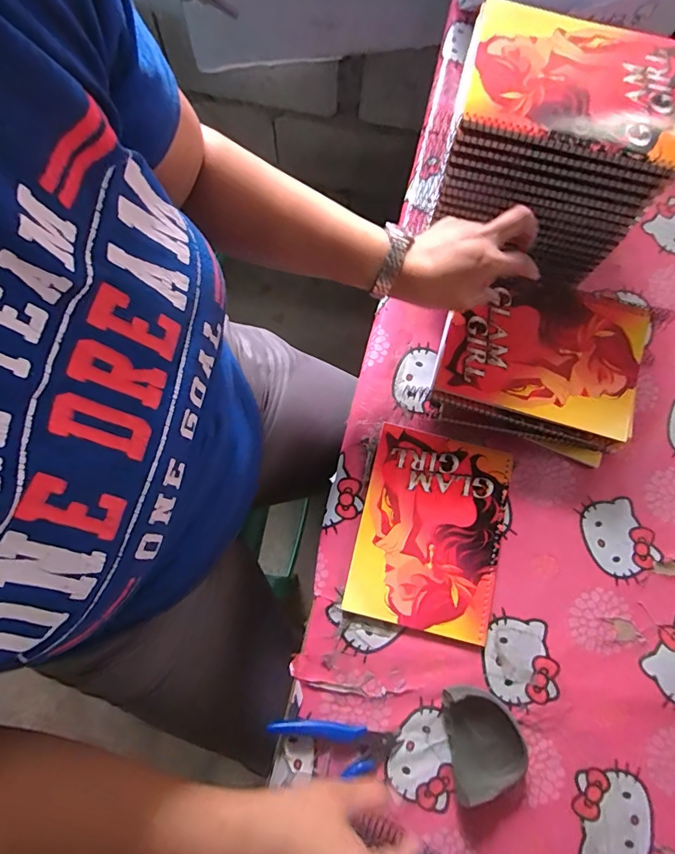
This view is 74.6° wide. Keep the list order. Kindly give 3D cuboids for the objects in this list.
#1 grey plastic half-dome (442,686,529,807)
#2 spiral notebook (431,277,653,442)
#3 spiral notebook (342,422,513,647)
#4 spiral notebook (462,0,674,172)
[{"bbox_3d":[0.137,0.288,0.413,0.067,0.025,0.088,-6,77,-3],"label":"grey plastic half-dome"},{"bbox_3d":[0.215,-0.080,0.464,0.199,0.012,0.150,17,75,5],"label":"spiral notebook"},{"bbox_3d":[0.097,0.107,0.465,0.144,0.010,0.198,14,76,1],"label":"spiral notebook"},{"bbox_3d":[0.219,-0.314,0.400,0.196,0.016,0.148,15,76,2],"label":"spiral notebook"}]

